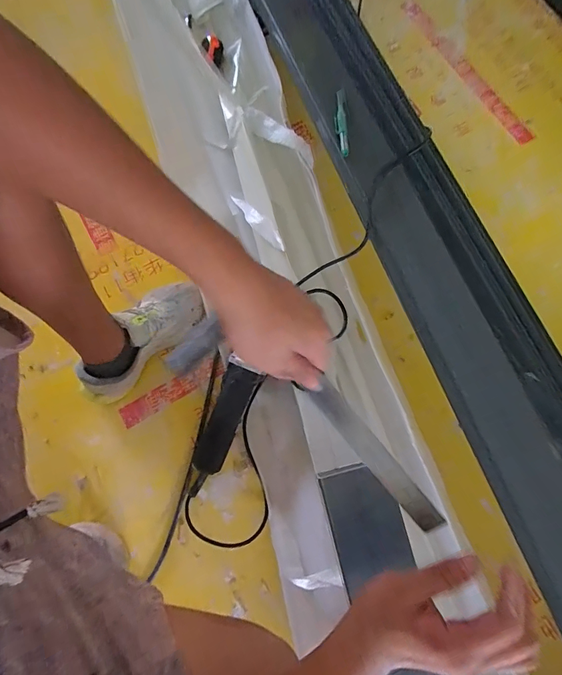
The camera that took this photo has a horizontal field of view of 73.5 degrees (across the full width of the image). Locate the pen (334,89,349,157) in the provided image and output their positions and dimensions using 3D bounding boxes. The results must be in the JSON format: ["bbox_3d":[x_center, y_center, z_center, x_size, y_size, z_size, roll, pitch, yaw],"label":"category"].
[{"bbox_3d":[0.106,-0.375,0.663,0.020,0.019,0.124,-3,76,-1],"label":"pen"}]

